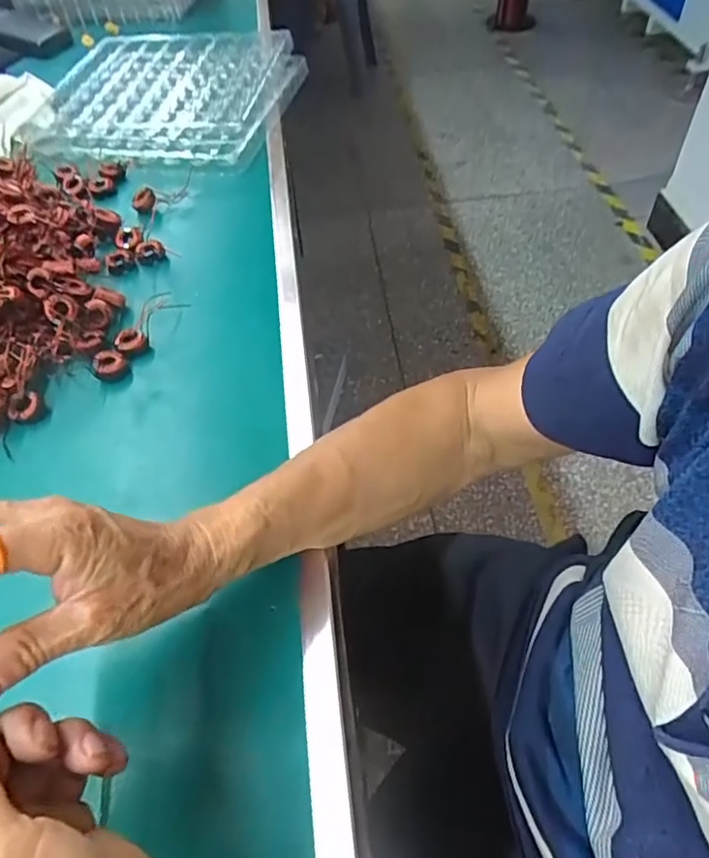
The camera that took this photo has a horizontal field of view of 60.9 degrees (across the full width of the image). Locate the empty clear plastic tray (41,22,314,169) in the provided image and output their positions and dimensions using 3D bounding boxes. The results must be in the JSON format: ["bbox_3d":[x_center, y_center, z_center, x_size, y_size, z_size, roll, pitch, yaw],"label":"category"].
[{"bbox_3d":[-0.240,-0.454,0.793,0.307,0.029,0.315,9,52,11],"label":"empty clear plastic tray"}]

